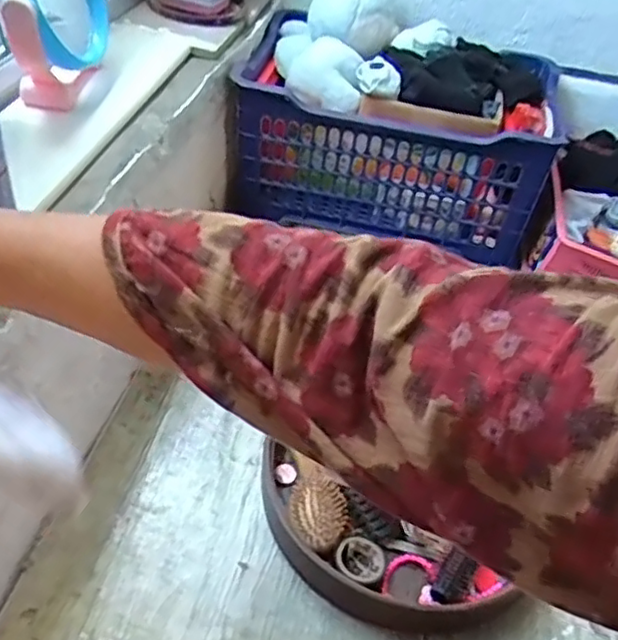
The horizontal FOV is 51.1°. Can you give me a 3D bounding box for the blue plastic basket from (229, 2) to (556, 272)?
[{"bbox_3d":[0.125,-0.261,0.976,0.449,0.226,0.231,12,43,5],"label":"blue plastic basket"}]

